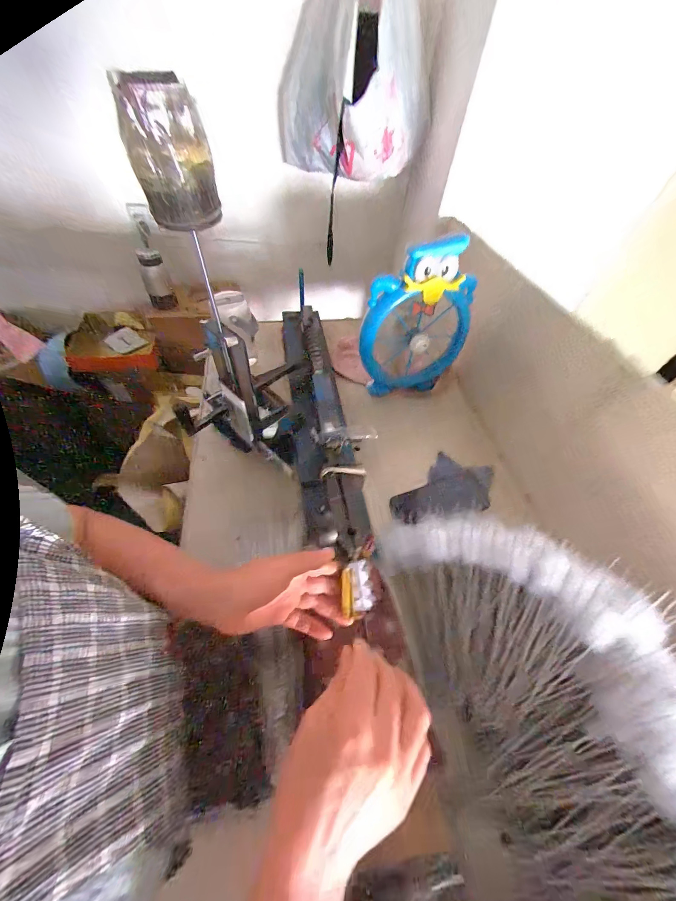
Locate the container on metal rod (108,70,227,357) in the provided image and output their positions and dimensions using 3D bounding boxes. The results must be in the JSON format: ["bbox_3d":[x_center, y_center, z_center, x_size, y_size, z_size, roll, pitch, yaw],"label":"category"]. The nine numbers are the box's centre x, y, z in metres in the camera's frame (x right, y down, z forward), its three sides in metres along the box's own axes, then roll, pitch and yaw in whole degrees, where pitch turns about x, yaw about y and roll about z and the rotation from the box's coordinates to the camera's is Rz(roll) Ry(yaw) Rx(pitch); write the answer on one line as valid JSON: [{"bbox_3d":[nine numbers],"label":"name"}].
[{"bbox_3d":[-0.135,-0.228,0.252,0.057,0.097,0.050,-33,63,-26],"label":"container on metal rod"}]

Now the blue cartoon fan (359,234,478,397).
[{"bbox_3d":[0.161,-0.244,0.634,0.215,0.299,0.083,-13,56,-15],"label":"blue cartoon fan"}]

